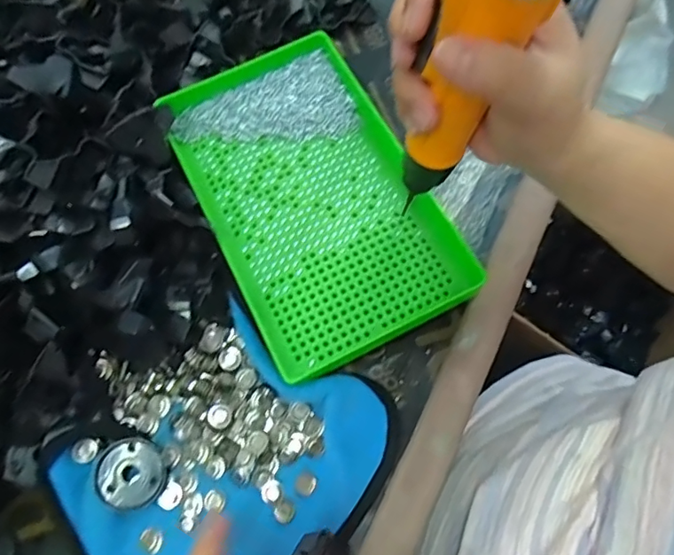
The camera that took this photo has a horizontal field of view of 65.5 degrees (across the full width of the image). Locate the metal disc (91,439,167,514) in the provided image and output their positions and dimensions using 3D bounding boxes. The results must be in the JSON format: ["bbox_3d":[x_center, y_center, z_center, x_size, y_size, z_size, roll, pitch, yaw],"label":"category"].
[{"bbox_3d":[-0.130,0.124,0.332,0.041,0.009,0.041,0,70,1],"label":"metal disc"}]

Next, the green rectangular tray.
[{"bbox_3d":[-0.020,-0.063,0.387,0.152,0.025,0.238,-26,73,-9],"label":"green rectangular tray"}]

